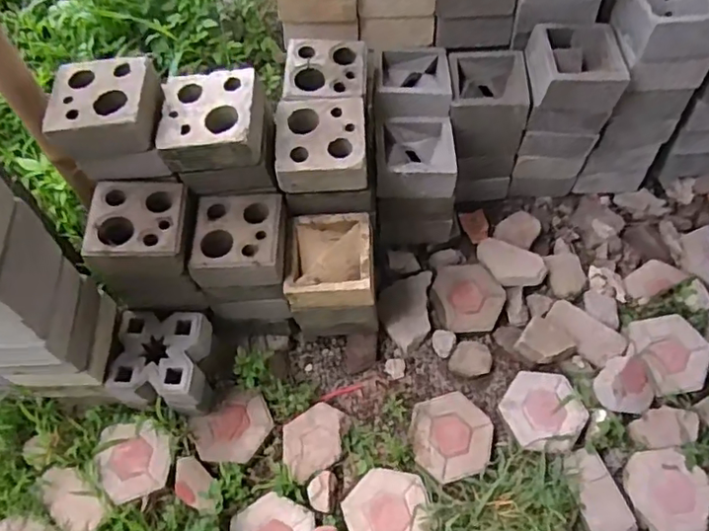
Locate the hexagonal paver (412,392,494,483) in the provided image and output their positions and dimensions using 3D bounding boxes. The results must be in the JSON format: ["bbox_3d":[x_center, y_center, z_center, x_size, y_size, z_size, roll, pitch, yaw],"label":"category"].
[{"bbox_3d":[0.238,0.419,1.420,0.192,0.033,0.192,-17,72,-1],"label":"hexagonal paver"}]

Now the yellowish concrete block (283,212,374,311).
[{"bbox_3d":[-0.055,-0.012,1.375,0.205,0.121,0.204,1,64,0],"label":"yellowish concrete block"}]

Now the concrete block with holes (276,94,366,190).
[{"bbox_3d":[-0.075,-0.271,1.330,0.207,0.092,0.190,-4,59,-1],"label":"concrete block with holes"}]

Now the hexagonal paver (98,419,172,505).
[{"bbox_3d":[-0.540,0.473,1.422,0.173,0.048,0.189,-20,61,-11],"label":"hexagonal paver"}]

